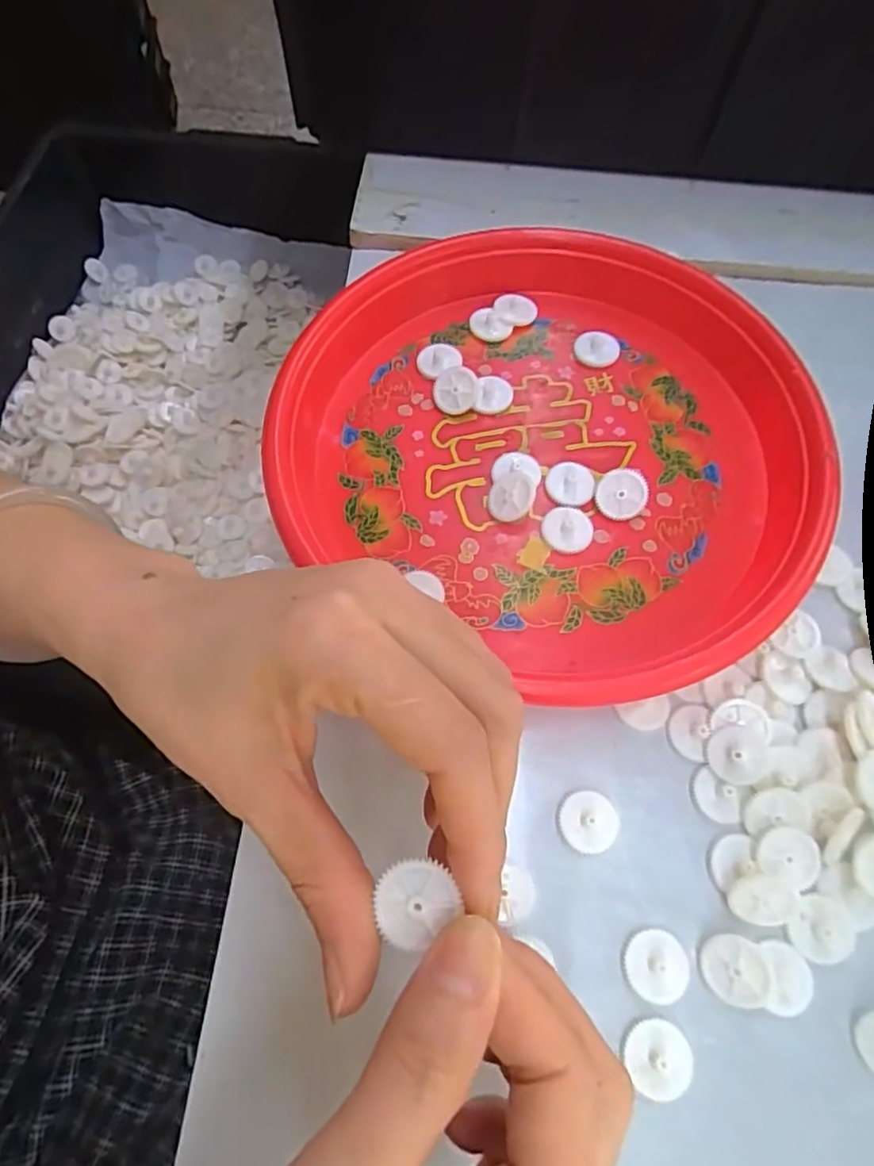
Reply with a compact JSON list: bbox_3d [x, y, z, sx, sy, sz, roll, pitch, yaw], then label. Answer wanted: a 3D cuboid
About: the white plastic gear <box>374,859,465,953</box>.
[{"bbox_3d":[-0.005,0.077,0.151,0.019,0.006,0.019,1,68,-2],"label":"white plastic gear"}]

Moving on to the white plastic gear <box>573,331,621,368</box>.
[{"bbox_3d":[0.080,-0.117,0.310,0.022,0.004,0.019,18,68,8],"label":"white plastic gear"}]

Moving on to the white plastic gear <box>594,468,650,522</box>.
[{"bbox_3d":[0.081,-0.039,0.272,0.022,0.004,0.023,2,101,8],"label":"white plastic gear"}]

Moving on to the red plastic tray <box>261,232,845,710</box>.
[{"bbox_3d":[0.053,-0.068,0.278,0.228,0.027,0.214,30,70,13],"label":"red plastic tray"}]

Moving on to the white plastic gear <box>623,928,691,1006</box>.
[{"bbox_3d":[0.074,0.129,0.210,0.021,0.005,0.021,1,68,-2],"label":"white plastic gear"}]

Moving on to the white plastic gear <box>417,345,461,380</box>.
[{"bbox_3d":[0.001,-0.111,0.309,0.022,0.005,0.020,0,66,0],"label":"white plastic gear"}]

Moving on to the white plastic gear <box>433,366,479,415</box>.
[{"bbox_3d":[0.009,-0.092,0.298,0.021,0.007,0.022,7,94,16],"label":"white plastic gear"}]

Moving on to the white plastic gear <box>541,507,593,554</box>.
[{"bbox_3d":[0.057,-0.024,0.270,0.021,0.005,0.021,0,66,0],"label":"white plastic gear"}]

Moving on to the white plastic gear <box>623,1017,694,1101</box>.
[{"bbox_3d":[0.071,0.153,0.199,0.021,0.005,0.021,0,66,0],"label":"white plastic gear"}]

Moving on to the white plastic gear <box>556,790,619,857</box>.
[{"bbox_3d":[0.056,0.088,0.228,0.023,0.005,0.021,-4,66,-2],"label":"white plastic gear"}]

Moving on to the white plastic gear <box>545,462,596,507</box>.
[{"bbox_3d":[0.060,-0.045,0.278,0.021,0.006,0.021,0,66,0],"label":"white plastic gear"}]

